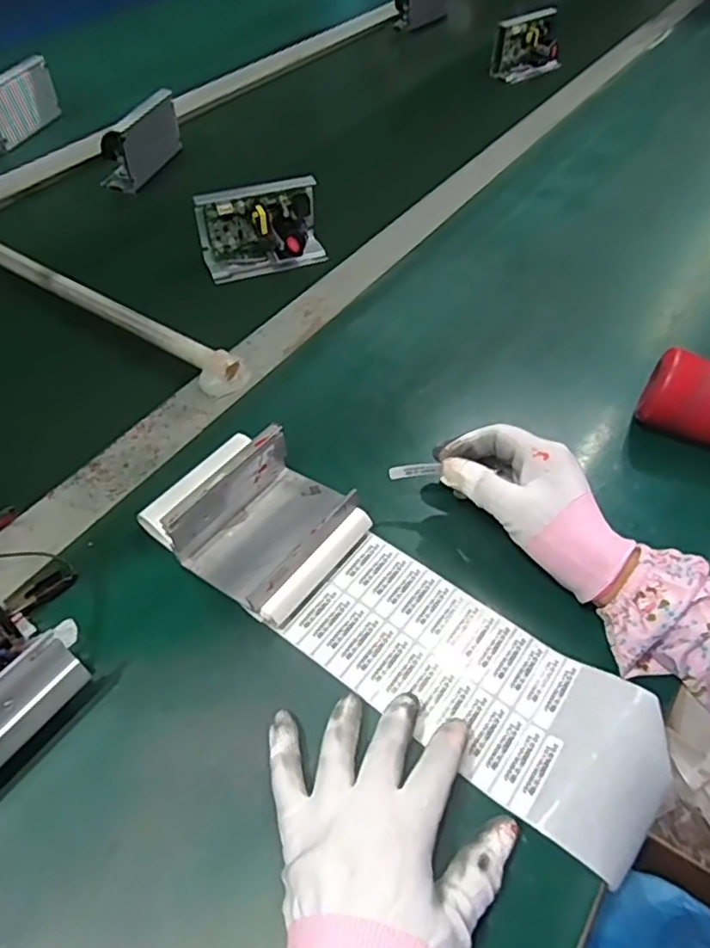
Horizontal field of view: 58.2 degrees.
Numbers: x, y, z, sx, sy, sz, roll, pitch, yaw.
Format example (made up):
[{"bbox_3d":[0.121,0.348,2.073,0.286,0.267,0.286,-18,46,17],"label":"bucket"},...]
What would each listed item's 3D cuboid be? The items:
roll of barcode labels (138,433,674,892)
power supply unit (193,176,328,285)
[{"bbox_3d":[0.022,0.086,0.413,0.373,0.050,0.102,32,58,22],"label":"roll of barcode labels"},{"bbox_3d":[-0.098,-0.264,0.685,0.128,0.070,0.055,-16,52,-14],"label":"power supply unit"}]

